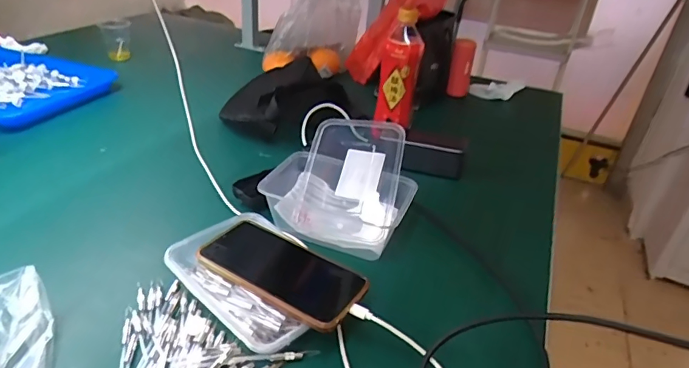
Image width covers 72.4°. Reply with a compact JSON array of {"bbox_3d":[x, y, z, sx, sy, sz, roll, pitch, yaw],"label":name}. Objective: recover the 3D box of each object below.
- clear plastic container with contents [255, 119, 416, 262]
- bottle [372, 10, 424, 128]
[{"bbox_3d":[-0.001,-0.008,0.595,0.177,0.087,0.158,11,31,9],"label":"clear plastic container with contents"},{"bbox_3d":[0.090,-0.184,0.770,0.063,0.191,0.058,10,31,8],"label":"bottle"}]

